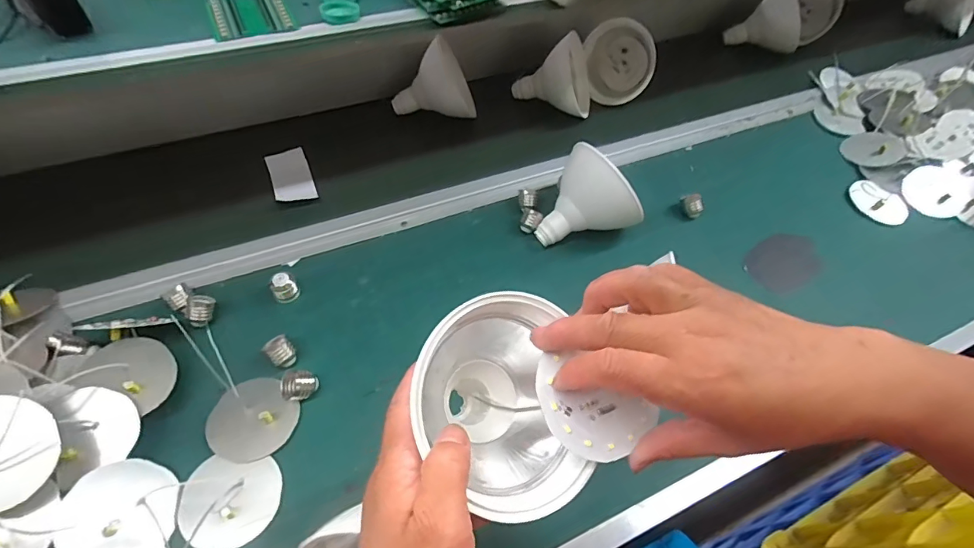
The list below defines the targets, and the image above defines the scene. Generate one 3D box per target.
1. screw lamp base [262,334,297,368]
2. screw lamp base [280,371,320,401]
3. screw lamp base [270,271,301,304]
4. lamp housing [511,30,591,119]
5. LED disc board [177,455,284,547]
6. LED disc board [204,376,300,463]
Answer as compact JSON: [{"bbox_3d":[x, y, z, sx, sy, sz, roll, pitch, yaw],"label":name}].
[{"bbox_3d":[-0.196,0.076,0.444,0.022,0.023,0.027,-38,66,-26],"label":"screw lamp base"},{"bbox_3d":[-0.173,0.104,0.425,0.032,0.030,0.022,-8,57,-10],"label":"screw lamp base"},{"bbox_3d":[-0.211,0.014,0.485,0.025,0.026,0.022,-30,63,-22],"label":"screw lamp base"},{"bbox_3d":[0.105,-0.302,0.685,0.117,0.096,0.104,13,56,4],"label":"lamp housing"},{"bbox_3d":[-0.206,0.182,0.372,0.074,0.017,0.066,1,56,-4],"label":"LED disc board"},{"bbox_3d":[-0.206,0.127,0.407,0.070,0.013,0.069,38,61,20],"label":"LED disc board"}]

